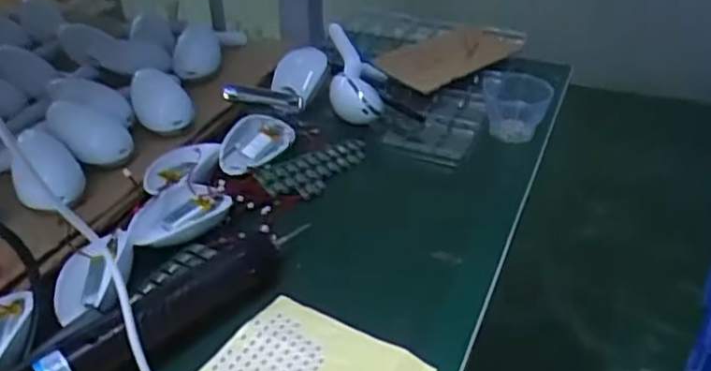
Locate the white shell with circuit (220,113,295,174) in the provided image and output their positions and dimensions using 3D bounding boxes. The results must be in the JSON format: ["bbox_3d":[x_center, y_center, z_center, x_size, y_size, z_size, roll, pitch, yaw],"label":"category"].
[{"bbox_3d":[-0.088,-0.038,0.603,0.045,0.029,0.093,18,38,18],"label":"white shell with circuit"}]

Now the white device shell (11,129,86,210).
[{"bbox_3d":[-0.247,-0.015,0.531,0.050,0.034,0.084,-14,39,-24],"label":"white device shell"}]

